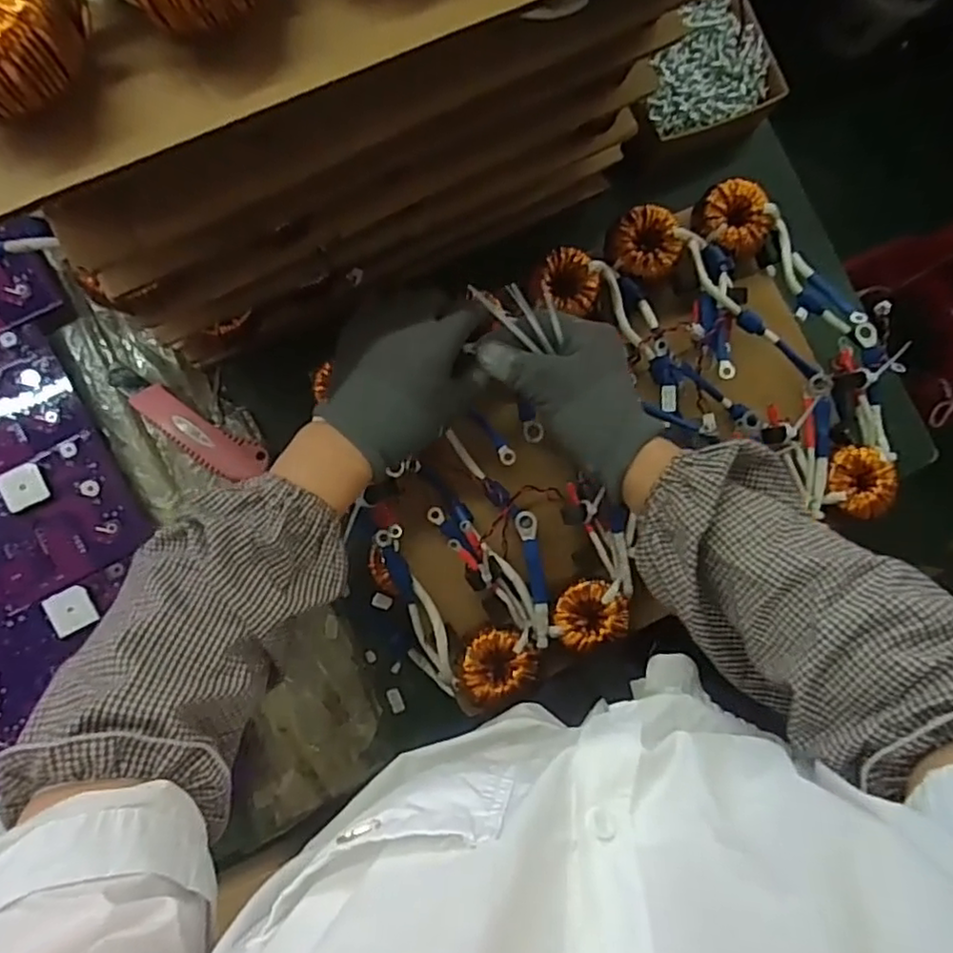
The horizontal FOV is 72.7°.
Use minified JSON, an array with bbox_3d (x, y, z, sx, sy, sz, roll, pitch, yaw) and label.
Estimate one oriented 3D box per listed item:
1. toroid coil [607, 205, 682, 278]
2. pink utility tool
[{"bbox_3d":[0.137,-0.189,0.530,0.052,0.025,0.057,0,86,-7],"label":"toroid coil"},{"bbox_3d":[-0.231,-0.034,0.536,0.122,0.019,0.035,31,83,-4],"label":"pink utility tool"}]

